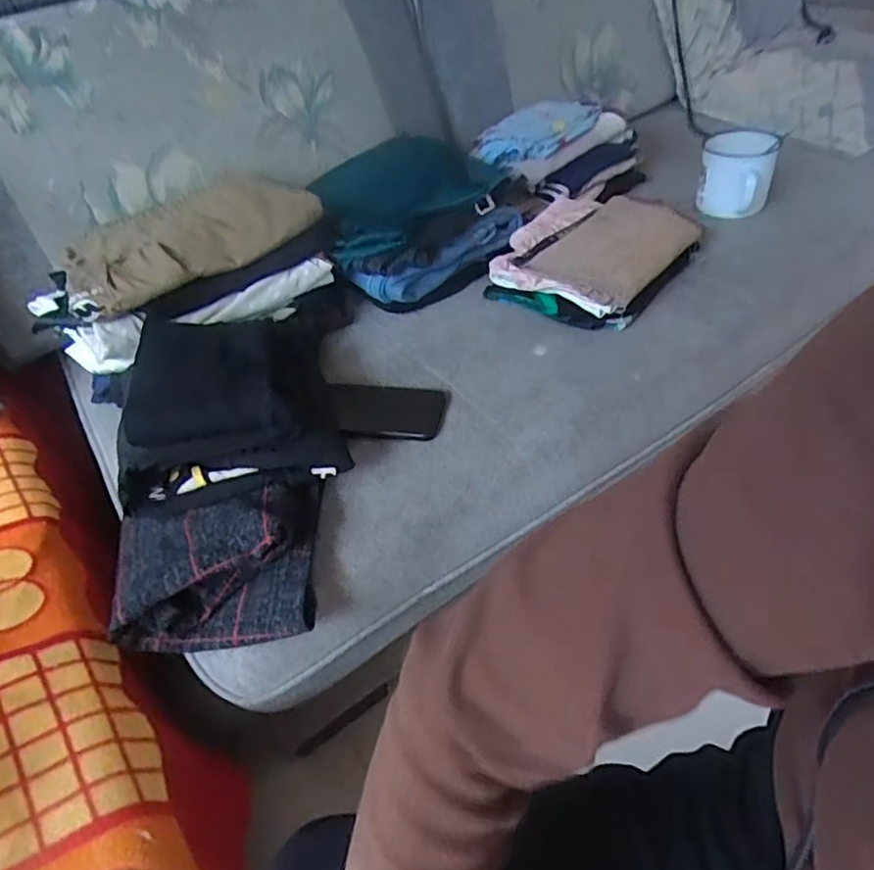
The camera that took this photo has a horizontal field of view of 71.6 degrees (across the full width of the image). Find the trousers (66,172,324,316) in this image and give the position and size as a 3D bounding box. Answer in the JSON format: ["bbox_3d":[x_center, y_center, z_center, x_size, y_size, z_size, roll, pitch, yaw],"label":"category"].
[{"bbox_3d":[-0.324,-0.261,0.784,0.294,0.040,0.198,-36,51,-25],"label":"trousers"}]

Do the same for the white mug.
[{"bbox_3d":[0.449,-0.391,0.914,0.101,0.098,0.090,13,48,20],"label":"white mug"}]

